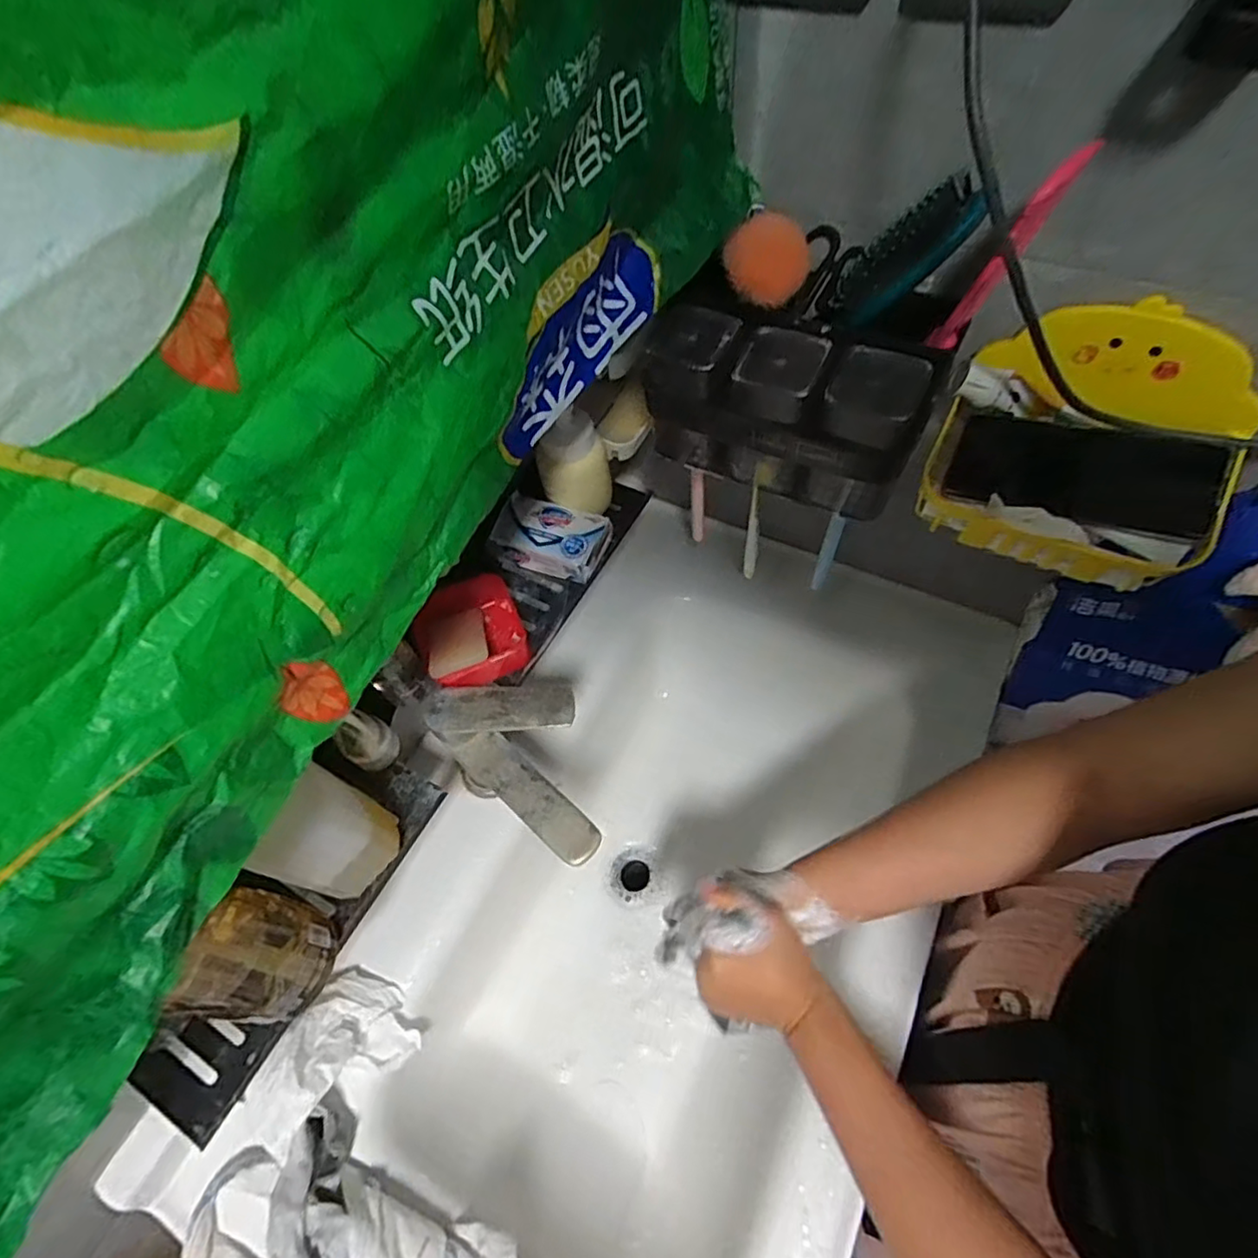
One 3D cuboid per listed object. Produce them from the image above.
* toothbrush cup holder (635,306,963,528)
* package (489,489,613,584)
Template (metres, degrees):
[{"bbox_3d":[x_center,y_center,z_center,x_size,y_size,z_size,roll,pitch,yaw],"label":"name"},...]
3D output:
[{"bbox_3d":[0.119,-0.171,0.496,0.209,0.114,0.074,24,63,17],"label":"toothbrush cup holder"},{"bbox_3d":[-0.069,-0.085,0.575,0.098,0.040,0.056,17,61,13],"label":"package"}]

